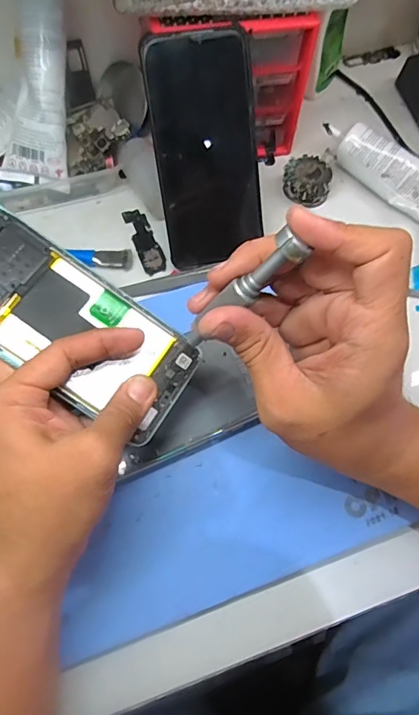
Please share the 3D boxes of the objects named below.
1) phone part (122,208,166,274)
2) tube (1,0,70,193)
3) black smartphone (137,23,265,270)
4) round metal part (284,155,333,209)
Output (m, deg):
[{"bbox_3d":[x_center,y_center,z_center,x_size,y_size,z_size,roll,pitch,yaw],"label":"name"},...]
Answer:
[{"bbox_3d":[-0.056,-0.100,0.410,0.020,0.004,0.070,-20,68,-10],"label":"phone part"},{"bbox_3d":[-0.136,-0.216,0.379,0.047,0.151,0.025,12,25,4],"label":"tube"},{"bbox_3d":[-0.002,-0.154,0.365,0.078,0.161,0.006,-8,24,-5],"label":"black smartphone"},{"bbox_3d":[0.086,-0.156,0.426,0.040,0.023,0.040,1,66,-1],"label":"round metal part"}]

